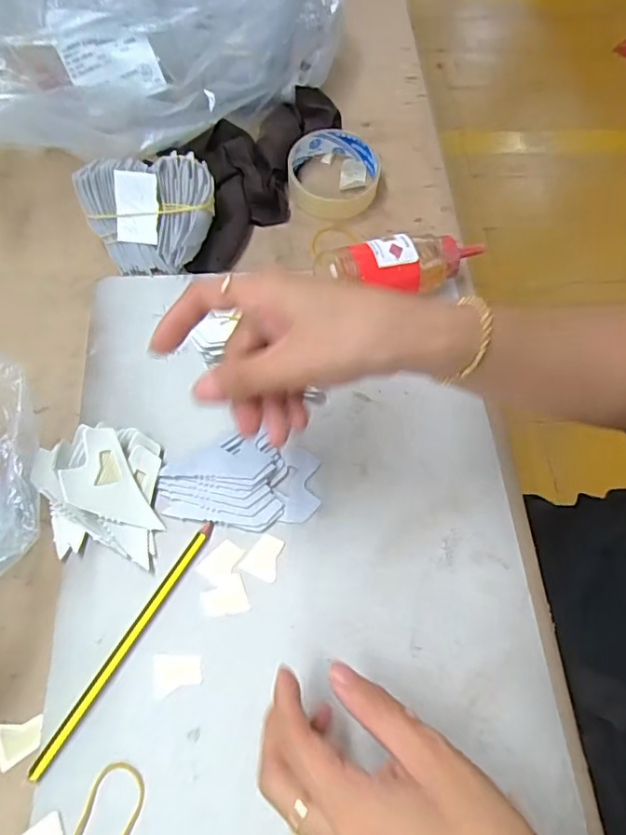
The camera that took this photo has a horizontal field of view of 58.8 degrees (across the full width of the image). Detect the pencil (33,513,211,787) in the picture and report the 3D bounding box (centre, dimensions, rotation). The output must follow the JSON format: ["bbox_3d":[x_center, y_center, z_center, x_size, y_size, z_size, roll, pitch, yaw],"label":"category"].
[{"bbox_3d":[-0.112,0.134,0.340,0.011,0.005,0.163,30,66,11],"label":"pencil"}]

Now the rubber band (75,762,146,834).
[{"bbox_3d":[-0.111,0.219,0.301,0.029,0.004,0.054,16,60,7],"label":"rubber band"}]

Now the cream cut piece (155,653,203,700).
[{"bbox_3d":[-0.081,0.153,0.333,0.028,0.004,0.023,-4,64,-5],"label":"cream cut piece"}]

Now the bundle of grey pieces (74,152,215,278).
[{"bbox_3d":[-0.132,-0.165,0.451,0.105,0.037,0.091,-8,108,1],"label":"bundle of grey pieces"}]

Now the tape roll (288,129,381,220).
[{"bbox_3d":[0.019,-0.223,0.508,0.081,0.032,0.076,1,64,-3],"label":"tape roll"}]

